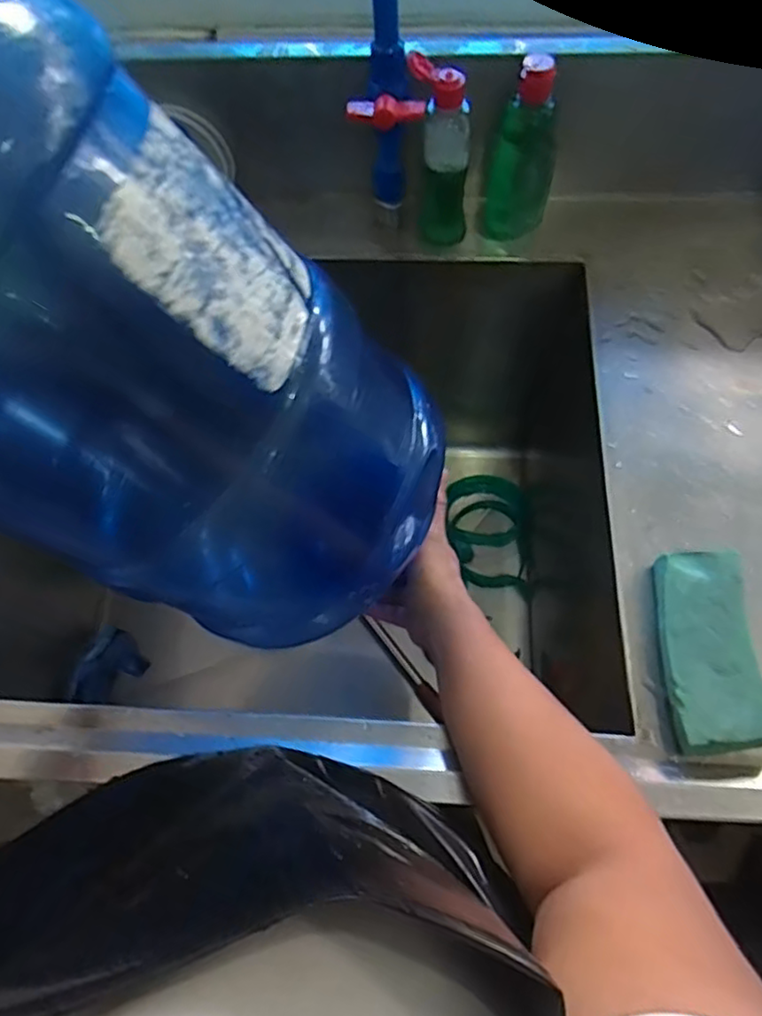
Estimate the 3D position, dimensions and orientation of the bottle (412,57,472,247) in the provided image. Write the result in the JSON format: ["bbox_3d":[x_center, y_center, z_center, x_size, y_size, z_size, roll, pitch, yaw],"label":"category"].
[{"bbox_3d":[0.059,-0.324,0.610,0.062,0.170,0.046,4,67,4],"label":"bottle"}]

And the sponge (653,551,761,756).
[{"bbox_3d":[0.238,0.102,0.472,0.066,0.026,0.142,0,65,2],"label":"sponge"}]

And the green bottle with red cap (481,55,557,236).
[{"bbox_3d":[0.137,-0.339,0.612,0.059,0.168,0.065,13,66,8],"label":"green bottle with red cap"}]

